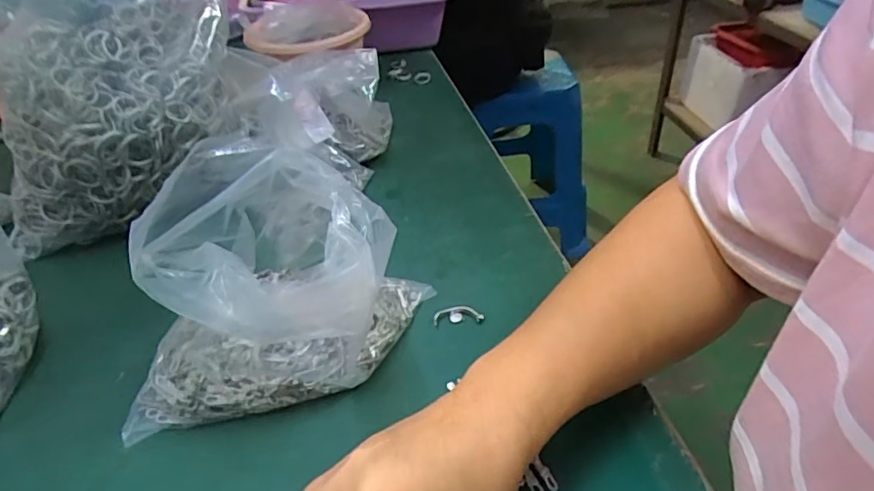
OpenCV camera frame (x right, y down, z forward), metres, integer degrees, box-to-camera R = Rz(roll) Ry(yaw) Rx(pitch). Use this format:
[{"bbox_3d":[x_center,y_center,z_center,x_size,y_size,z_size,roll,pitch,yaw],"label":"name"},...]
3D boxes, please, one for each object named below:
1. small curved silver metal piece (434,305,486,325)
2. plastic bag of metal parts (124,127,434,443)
[{"bbox_3d":[0.015,0.049,0.398,0.035,0.004,0.016,-6,38,-3],"label":"small curved silver metal piece"},{"bbox_3d":[-0.106,0.022,0.355,0.189,0.124,0.131,-6,38,-2],"label":"plastic bag of metal parts"}]

